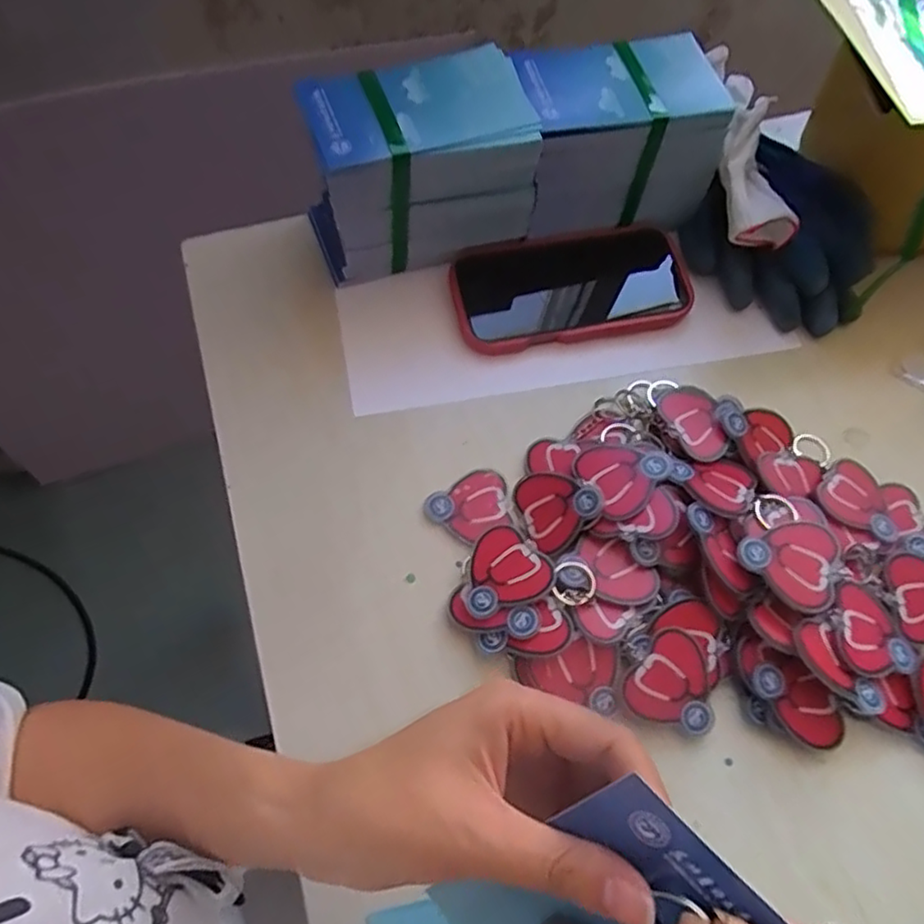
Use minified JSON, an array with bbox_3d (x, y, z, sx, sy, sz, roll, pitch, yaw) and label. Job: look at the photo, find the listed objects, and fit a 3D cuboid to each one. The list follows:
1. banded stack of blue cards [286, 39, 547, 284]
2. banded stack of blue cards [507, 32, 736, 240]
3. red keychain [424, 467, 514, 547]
[{"bbox_3d":[-0.031,-0.200,0.439,0.142,0.099,0.093,-14,65,-11],"label":"banded stack of blue cards"},{"bbox_3d":[0.106,-0.233,0.471,0.138,0.095,0.086,-9,65,-8],"label":"banded stack of blue cards"},{"bbox_3d":[0.007,0.027,0.393,0.050,0.004,0.040,-30,69,-17],"label":"red keychain"}]

